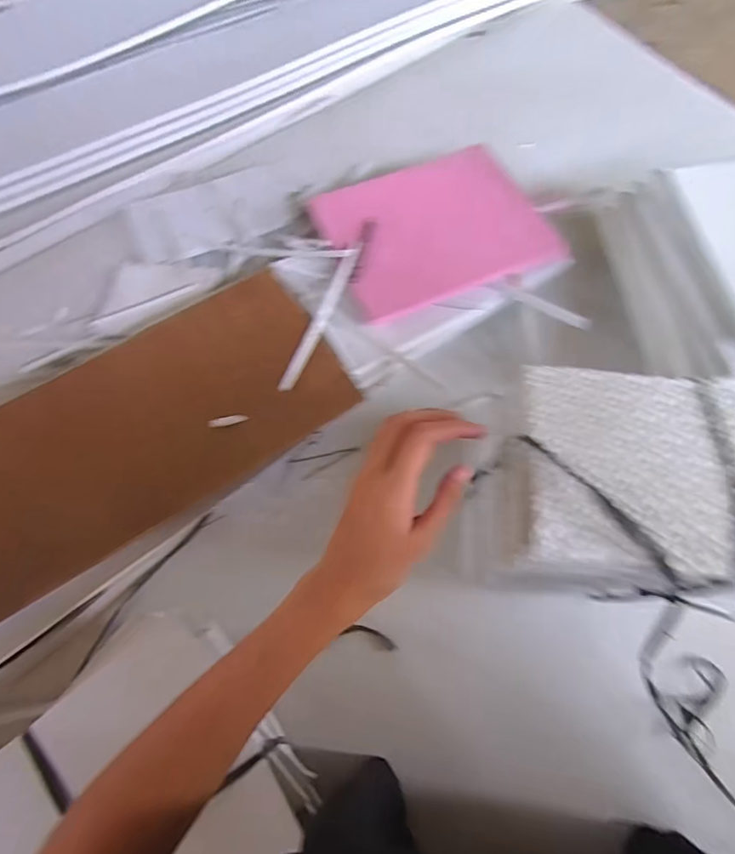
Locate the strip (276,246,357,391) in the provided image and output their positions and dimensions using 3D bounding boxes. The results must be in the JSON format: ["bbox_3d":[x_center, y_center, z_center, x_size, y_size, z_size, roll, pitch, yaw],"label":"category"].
[{"bbox_3d":[-0.055,-0.134,0.589,0.020,0.012,0.206,20,70,7],"label":"strip"}]

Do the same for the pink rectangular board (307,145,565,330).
[{"bbox_3d":[0.091,-0.261,0.637,0.271,0.011,0.194,-23,80,-7],"label":"pink rectangular board"}]

